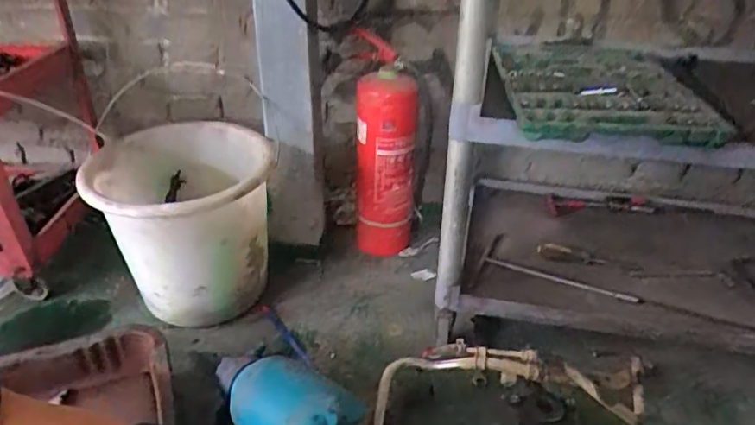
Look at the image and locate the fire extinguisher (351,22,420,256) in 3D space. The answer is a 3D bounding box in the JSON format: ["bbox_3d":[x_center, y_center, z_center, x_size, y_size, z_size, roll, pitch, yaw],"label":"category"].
[{"bbox_3d":[0.016,-0.122,1.181,0.131,0.470,0.170,3,32,3],"label":"fire extinguisher"}]

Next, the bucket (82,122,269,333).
[{"bbox_3d":[-0.351,0.025,1.018,0.299,0.310,0.306,-9,33,-16],"label":"bucket"}]

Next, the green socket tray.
[{"bbox_3d":[0.349,-0.208,0.880,0.281,0.032,0.423,5,32,6],"label":"green socket tray"}]

